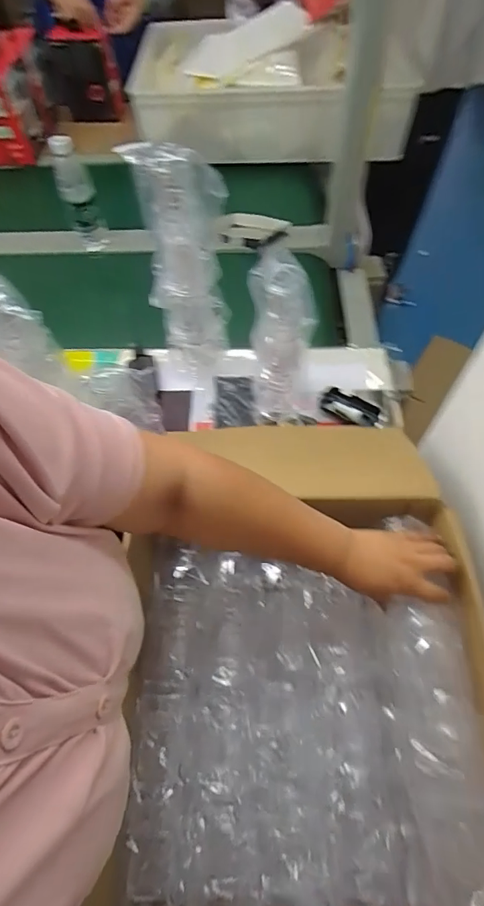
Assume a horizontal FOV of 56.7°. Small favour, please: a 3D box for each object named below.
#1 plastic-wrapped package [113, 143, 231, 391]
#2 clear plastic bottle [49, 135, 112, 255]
[{"bbox_3d":[-0.078,-0.258,0.689,0.114,0.376,0.088,-8,60,-2],"label":"plastic-wrapped package"},{"bbox_3d":[-0.361,-0.564,0.990,0.071,0.239,0.083,-17,61,-7],"label":"clear plastic bottle"}]

